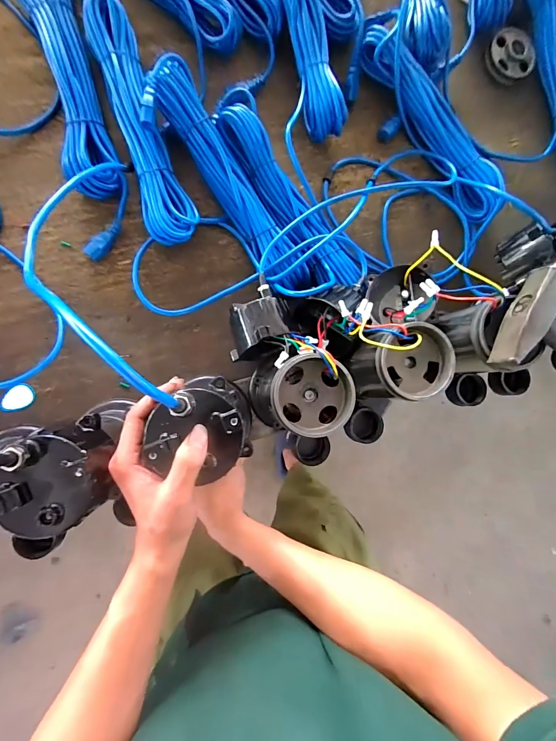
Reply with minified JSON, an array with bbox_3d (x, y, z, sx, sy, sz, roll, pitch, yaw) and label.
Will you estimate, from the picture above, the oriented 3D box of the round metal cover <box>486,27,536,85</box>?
[{"bbox_3d":[0.415,-0.559,0.614,0.085,0.029,0.085,0,89,-9],"label":"round metal cover"}]

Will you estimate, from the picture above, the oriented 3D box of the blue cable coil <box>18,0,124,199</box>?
[{"bbox_3d":[-0.299,-0.416,0.488,0.069,0.046,0.351,-17,92,-9],"label":"blue cable coil"}]

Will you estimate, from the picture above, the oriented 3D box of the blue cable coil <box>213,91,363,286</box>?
[{"bbox_3d":[0.009,-0.264,0.523,0.079,0.073,0.333,-35,94,-8],"label":"blue cable coil"}]

